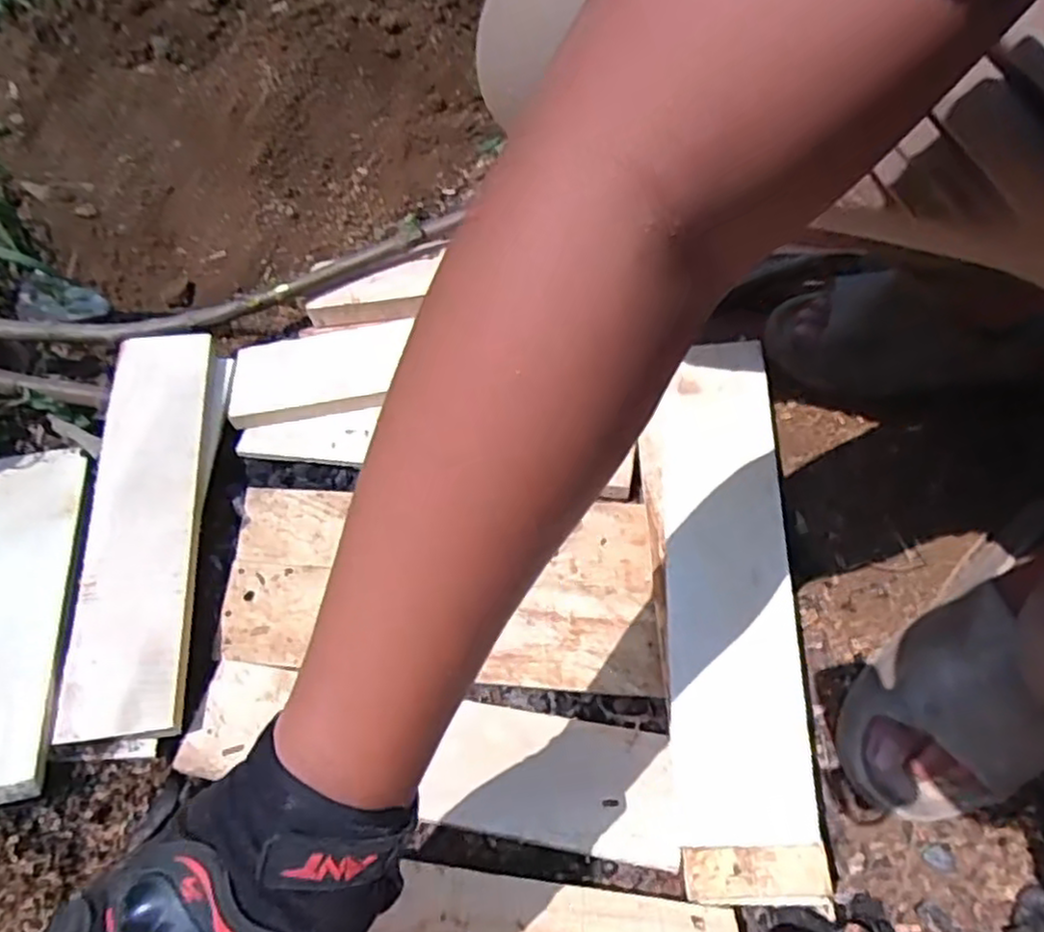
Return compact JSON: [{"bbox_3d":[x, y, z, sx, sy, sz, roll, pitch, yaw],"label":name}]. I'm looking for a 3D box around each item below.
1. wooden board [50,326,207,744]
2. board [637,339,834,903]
[{"bbox_3d":[-0.342,0.038,0.652,0.089,0.013,0.398,-4,59,-9],"label":"wooden board"},{"bbox_3d":[0.154,0.091,0.547,0.101,0.025,0.408,-3,66,4],"label":"board"}]

